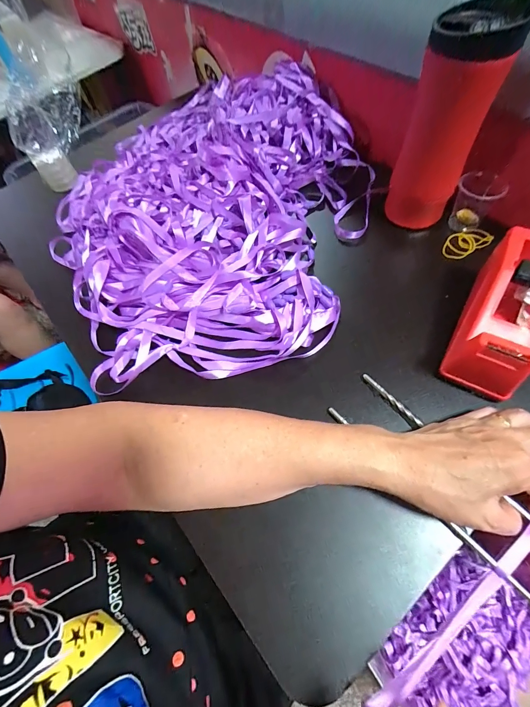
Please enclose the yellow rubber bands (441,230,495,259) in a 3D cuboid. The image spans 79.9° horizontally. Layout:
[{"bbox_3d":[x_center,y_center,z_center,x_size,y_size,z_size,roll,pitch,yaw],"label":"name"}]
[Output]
[{"bbox_3d":[0.245,-0.135,0.388,0.060,0.011,0.032,-30,64,-9],"label":"yellow rubber bands"}]

